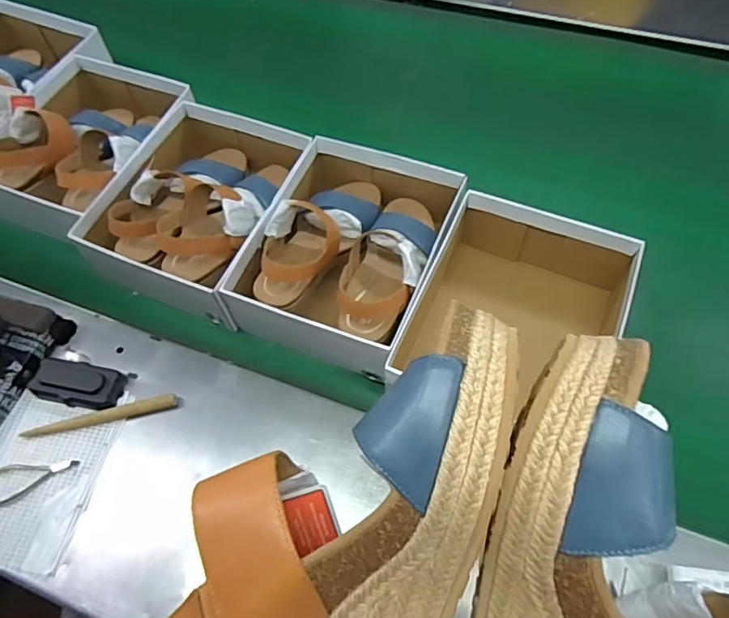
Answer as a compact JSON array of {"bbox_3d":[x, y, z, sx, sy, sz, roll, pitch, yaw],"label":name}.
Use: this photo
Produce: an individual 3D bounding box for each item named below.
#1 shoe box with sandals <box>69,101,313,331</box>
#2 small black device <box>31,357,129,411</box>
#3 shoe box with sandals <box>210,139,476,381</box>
[{"bbox_3d":[-0.211,-0.149,0.714,0.214,0.104,0.284,21,62,10],"label":"shoe box with sandals"},{"bbox_3d":[-0.340,0.089,0.628,0.104,0.023,0.049,12,61,5],"label":"small black device"},{"bbox_3d":[-0.020,-0.075,0.676,0.217,0.117,0.275,25,63,12],"label":"shoe box with sandals"}]

